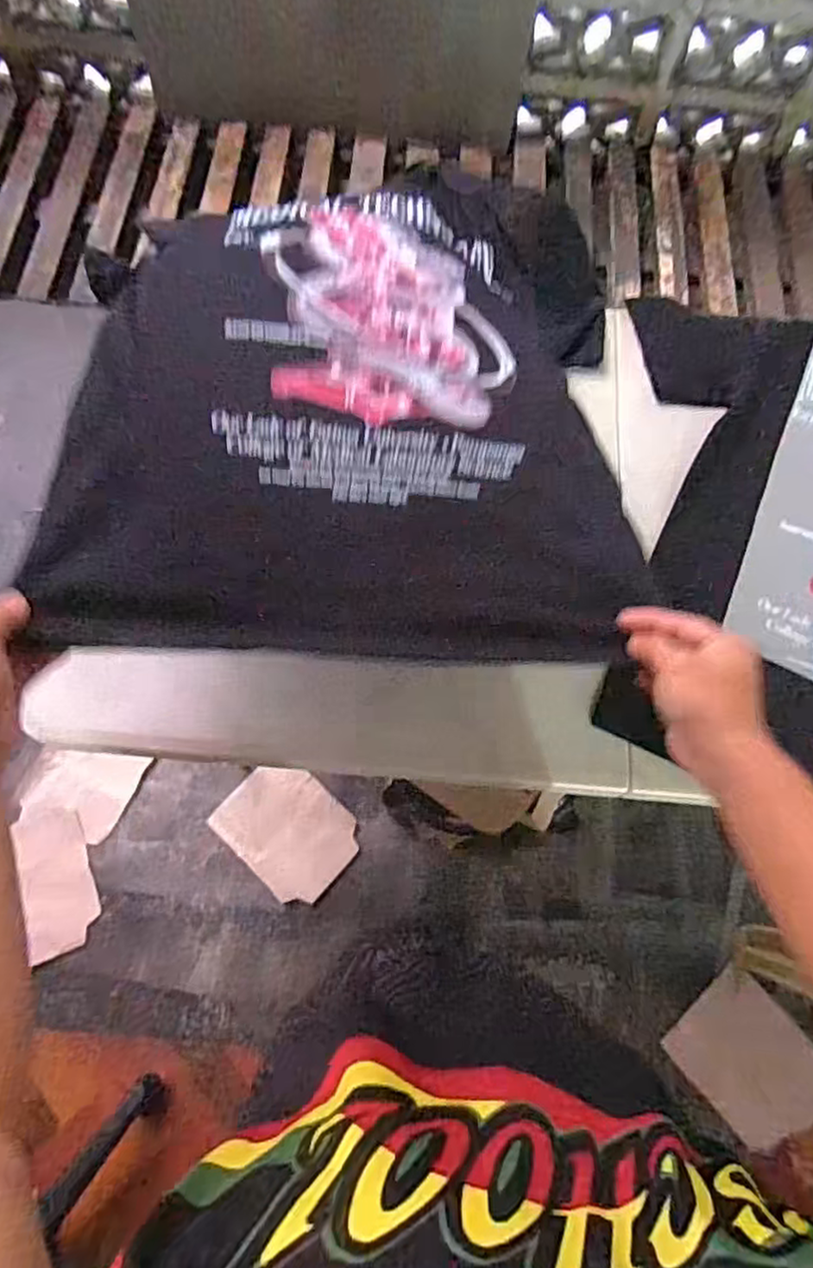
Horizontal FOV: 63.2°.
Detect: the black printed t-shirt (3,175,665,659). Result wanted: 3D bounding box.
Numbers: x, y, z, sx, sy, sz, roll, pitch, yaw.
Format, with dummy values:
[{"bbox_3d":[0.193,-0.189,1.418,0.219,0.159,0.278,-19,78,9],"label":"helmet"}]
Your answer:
[{"bbox_3d":[-0.041,-0.262,0.638,0.472,0.128,0.598,0,68,-2],"label":"black printed t-shirt"}]

